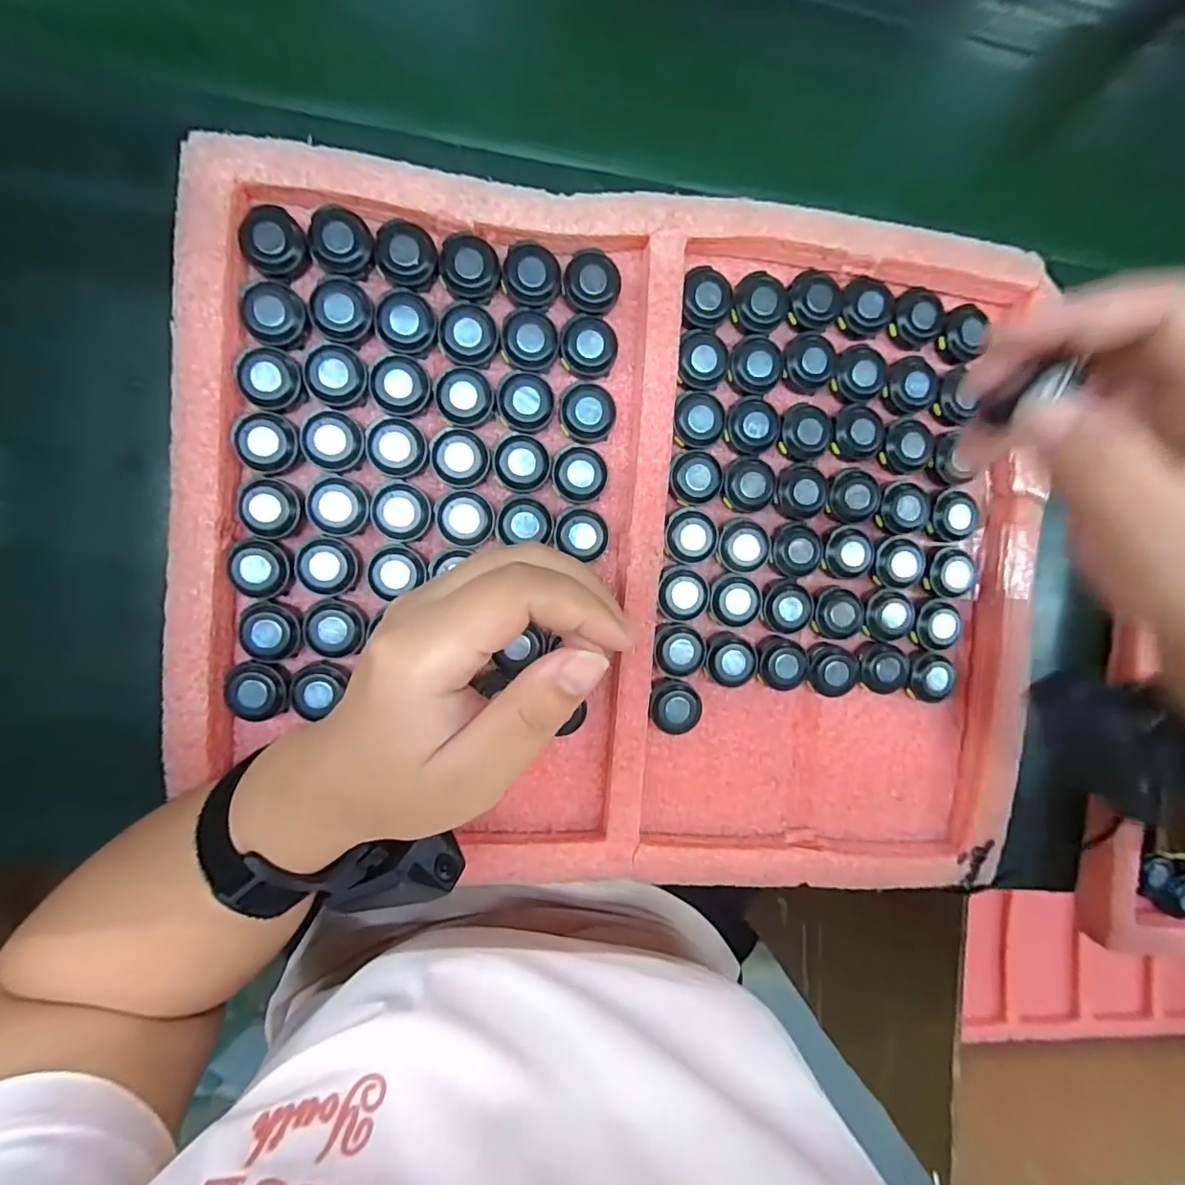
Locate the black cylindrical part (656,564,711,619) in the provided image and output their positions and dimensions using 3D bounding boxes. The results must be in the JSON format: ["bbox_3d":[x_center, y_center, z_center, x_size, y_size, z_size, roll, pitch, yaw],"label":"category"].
[{"bbox_3d":[0.049,0.000,0.297,0.029,0.011,0.029,0,92,-8],"label":"black cylindrical part"}]

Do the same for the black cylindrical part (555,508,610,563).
[{"bbox_3d":[-0.005,-0.032,0.287,0.028,0.013,0.026,0,92,-8],"label":"black cylindrical part"}]

